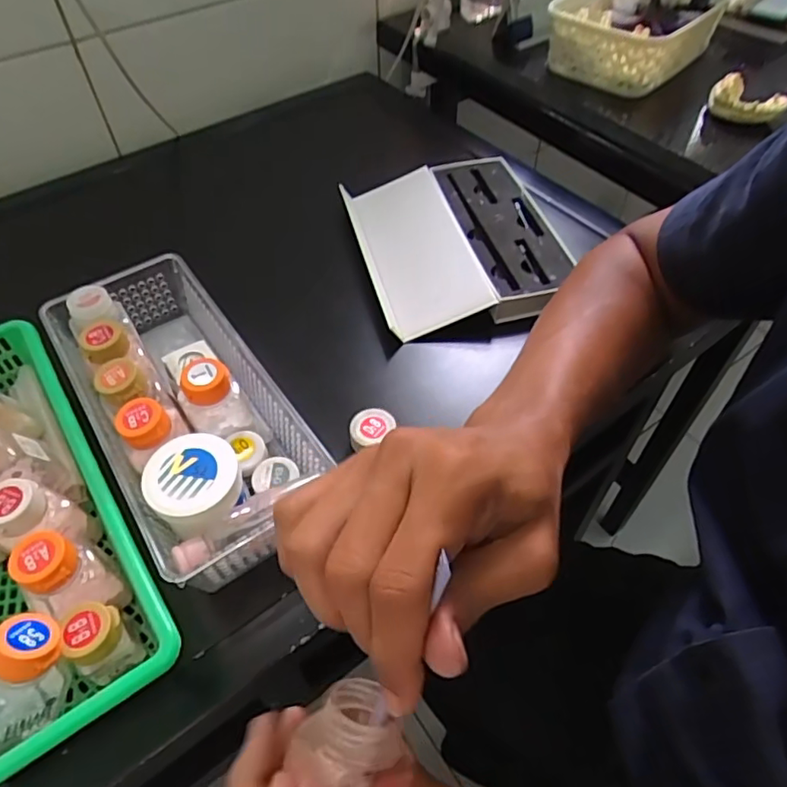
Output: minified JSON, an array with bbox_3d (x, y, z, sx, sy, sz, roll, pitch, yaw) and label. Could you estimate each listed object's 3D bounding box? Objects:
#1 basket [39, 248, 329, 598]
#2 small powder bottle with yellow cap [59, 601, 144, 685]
[{"bbox_3d":[-0.149,0.006,0.410,0.112,0.072,0.258,-28,57,-20],"label":"basket"},{"bbox_3d":[-0.160,0.135,0.319,0.025,0.049,0.031,-13,53,-10],"label":"small powder bottle with yellow cap"}]

